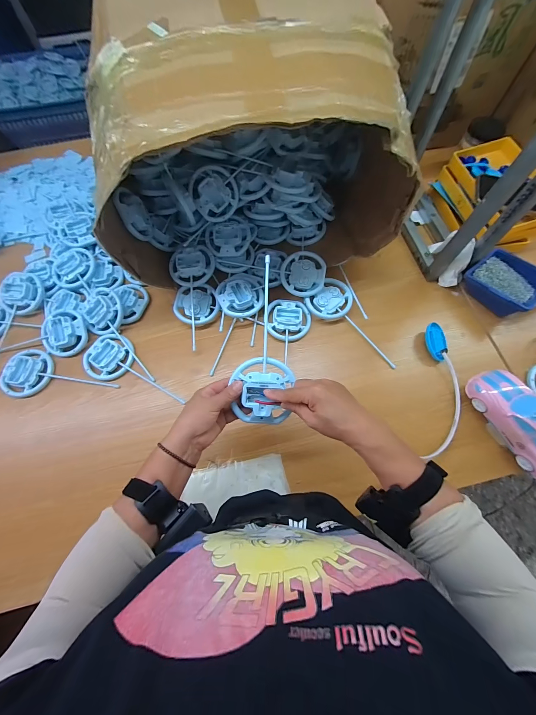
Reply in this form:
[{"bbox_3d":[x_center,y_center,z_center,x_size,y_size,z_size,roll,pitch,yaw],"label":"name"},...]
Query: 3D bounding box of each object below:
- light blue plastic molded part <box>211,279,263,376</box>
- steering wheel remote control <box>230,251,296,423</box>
[{"bbox_3d":[-0.085,-0.071,0.608,0.102,0.034,0.219,20,89,9],"label":"light blue plastic molded part"},{"bbox_3d":[-0.005,-0.023,0.413,0.088,0.026,0.244,3,89,3],"label":"steering wheel remote control"}]

